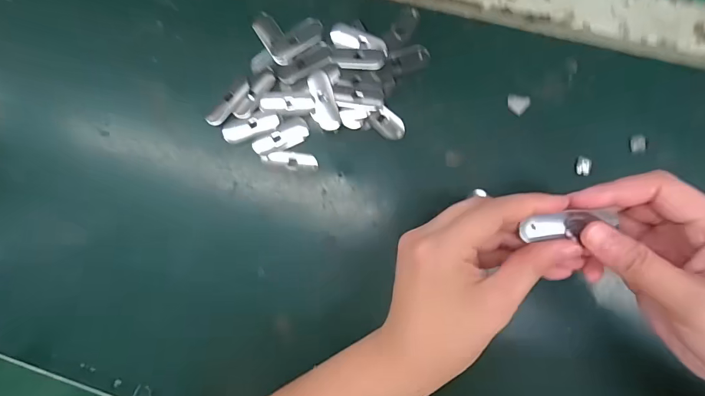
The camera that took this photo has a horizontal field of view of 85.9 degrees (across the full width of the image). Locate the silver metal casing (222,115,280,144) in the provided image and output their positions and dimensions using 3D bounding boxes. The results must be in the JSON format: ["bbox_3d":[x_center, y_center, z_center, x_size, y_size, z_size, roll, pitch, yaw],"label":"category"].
[{"bbox_3d":[-0.089,-0.061,0.332,0.051,0.004,0.016,-17,85,4],"label":"silver metal casing"}]

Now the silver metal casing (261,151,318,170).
[{"bbox_3d":[-0.054,-0.033,0.328,0.048,0.004,0.014,5,88,6],"label":"silver metal casing"}]

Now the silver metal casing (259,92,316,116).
[{"bbox_3d":[-0.057,-0.082,0.328,0.048,0.004,0.020,5,88,6],"label":"silver metal casing"}]

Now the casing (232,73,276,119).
[{"bbox_3d":[-0.086,-0.090,0.332,0.015,0.004,0.047,35,91,6],"label":"casing"}]

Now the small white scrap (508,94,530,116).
[{"bbox_3d":[0.137,-0.077,0.312,0.017,0.004,0.016,0,87,6],"label":"small white scrap"}]

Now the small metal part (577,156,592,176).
[{"bbox_3d":[0.184,-0.026,0.300,0.010,0.004,0.014,12,88,6],"label":"small metal part"}]

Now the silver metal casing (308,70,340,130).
[{"bbox_3d":[-0.026,-0.083,0.325,0.022,0.006,0.053,-17,86,4],"label":"silver metal casing"}]

